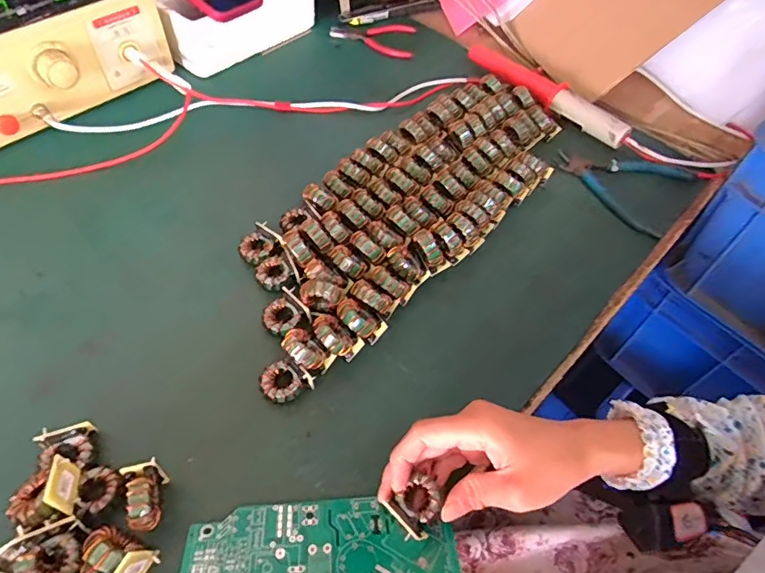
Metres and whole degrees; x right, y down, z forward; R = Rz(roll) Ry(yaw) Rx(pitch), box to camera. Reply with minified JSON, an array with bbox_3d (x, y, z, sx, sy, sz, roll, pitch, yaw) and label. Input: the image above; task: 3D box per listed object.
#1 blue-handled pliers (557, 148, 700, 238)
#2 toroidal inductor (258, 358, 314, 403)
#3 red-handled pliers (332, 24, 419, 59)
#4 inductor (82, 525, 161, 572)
[{"bbox_3d":[0.279,-0.130,0.584,0.142,0.012,0.134,32,58,18],"label":"blue-handled pliers"},{"bbox_3d":[-0.079,0.076,0.399,0.036,0.017,0.032,-29,61,-23],"label":"toroidal inductor"},{"bbox_3d":[-0.015,-0.358,0.720,0.122,0.020,0.080,7,54,1],"label":"red-handled pliers"},{"bbox_3d":[-0.166,0.170,0.311,0.038,0.034,0.026,28,57,15],"label":"inductor"}]

